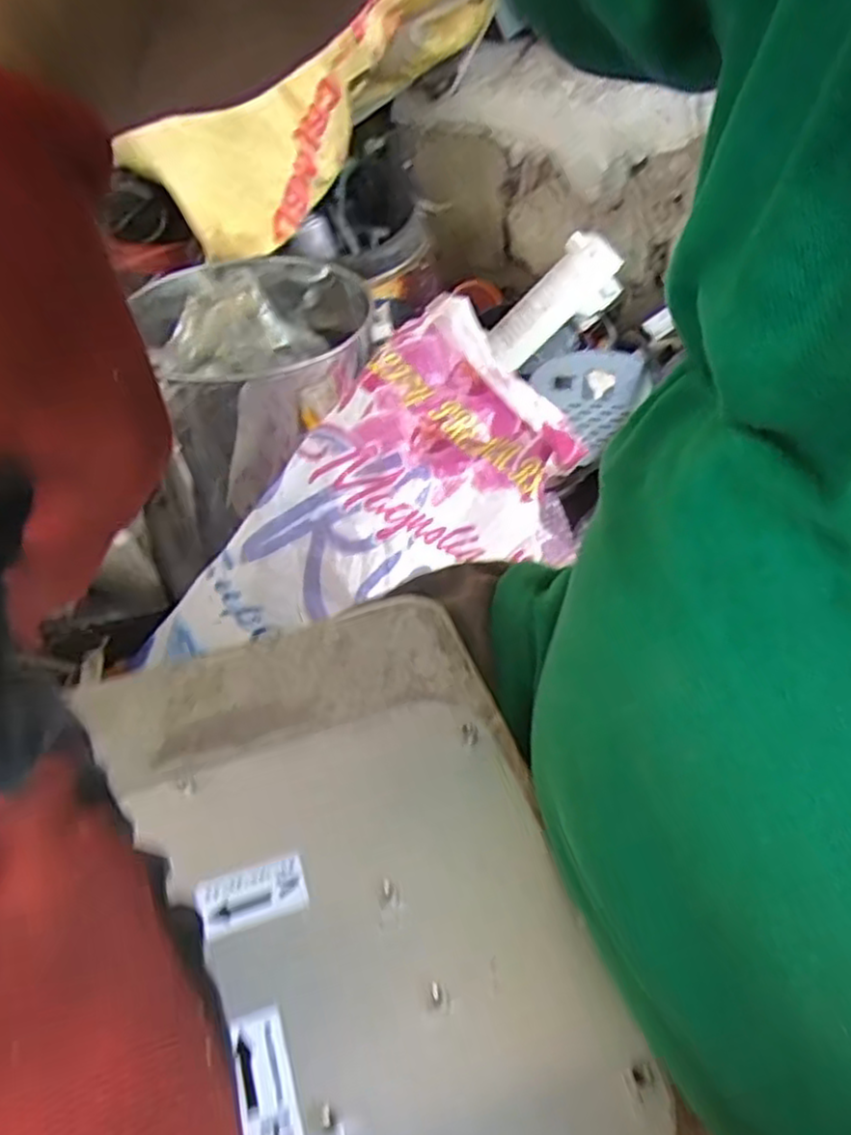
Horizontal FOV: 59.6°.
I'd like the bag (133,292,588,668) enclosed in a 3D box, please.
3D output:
[{"bbox_3d":[-0.050,-0.067,0.693,0.386,0.235,0.132,-20,47,-16],"label":"bag"}]

